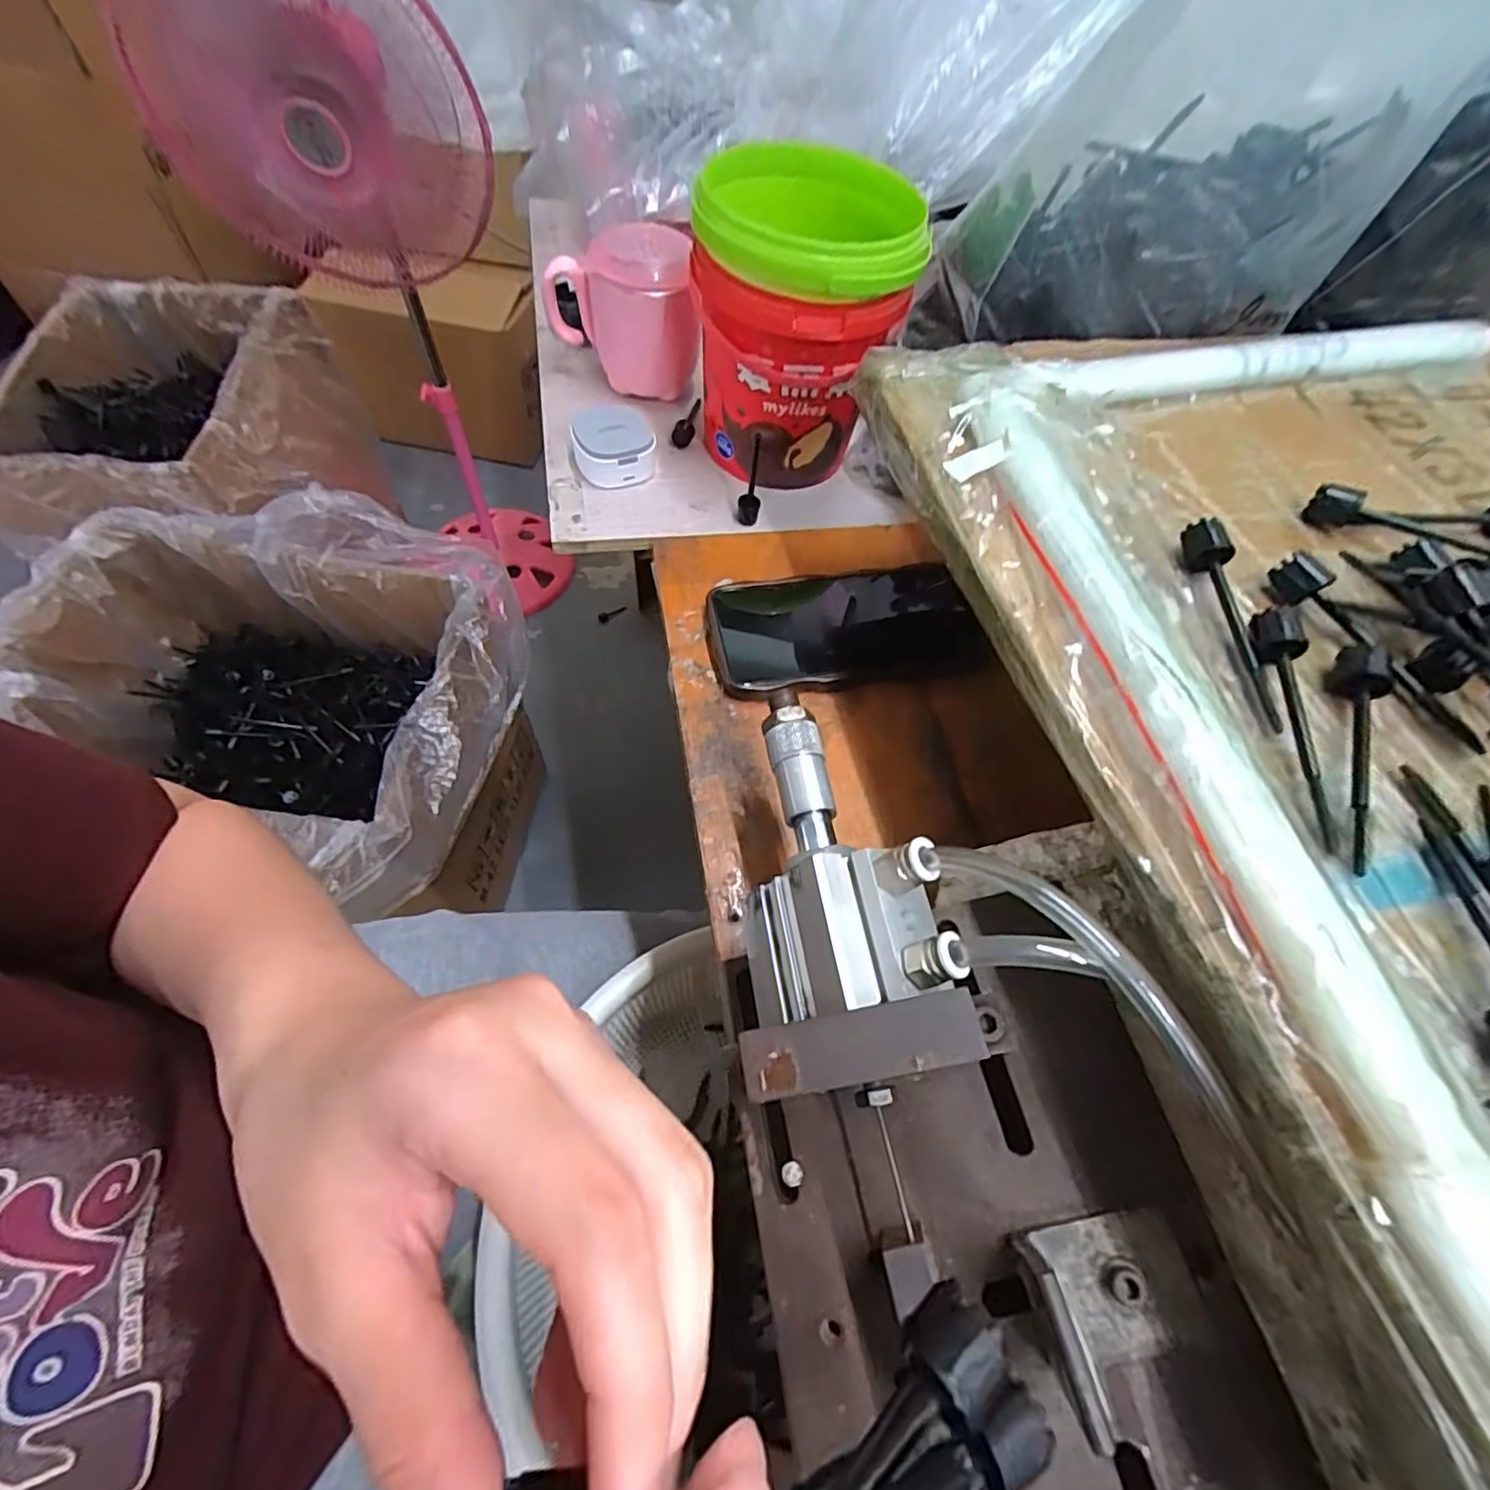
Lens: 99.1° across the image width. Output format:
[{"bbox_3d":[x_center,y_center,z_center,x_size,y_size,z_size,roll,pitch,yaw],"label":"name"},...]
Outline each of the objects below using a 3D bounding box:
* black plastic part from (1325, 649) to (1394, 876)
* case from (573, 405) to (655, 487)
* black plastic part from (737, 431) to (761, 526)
[{"bbox_3d":[0.199,0.003,0.202,0.013,0.013,0.085,21,60,6],"label":"black plastic part"},{"bbox_3d":[-0.092,-0.207,0.442,0.053,0.028,0.048,-12,62,-13],"label":"case"},{"bbox_3d":[0.003,-0.173,0.418,0.014,0.058,0.018,2,60,-6],"label":"black plastic part"}]

